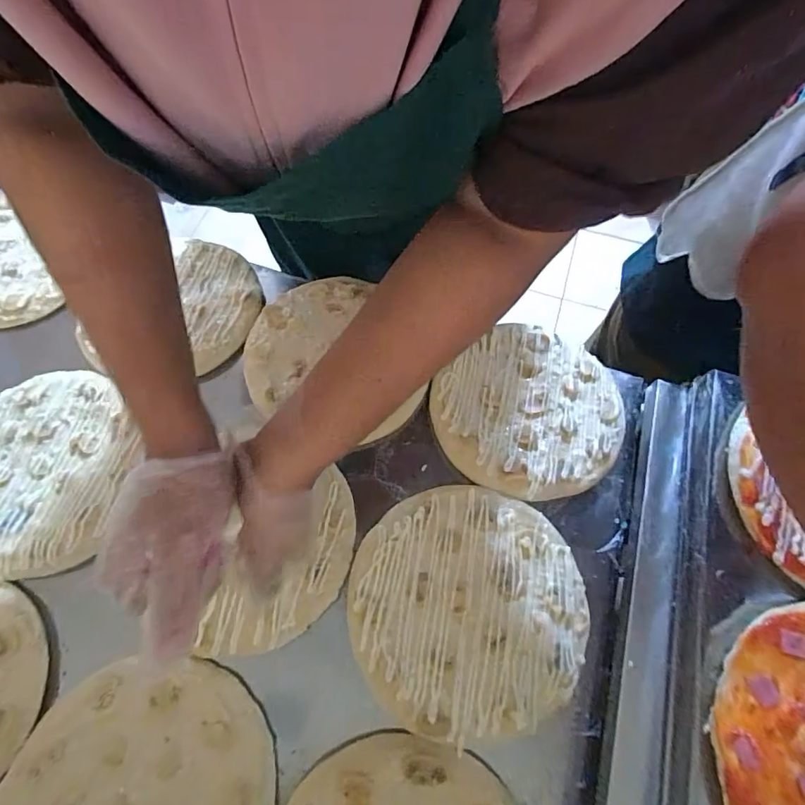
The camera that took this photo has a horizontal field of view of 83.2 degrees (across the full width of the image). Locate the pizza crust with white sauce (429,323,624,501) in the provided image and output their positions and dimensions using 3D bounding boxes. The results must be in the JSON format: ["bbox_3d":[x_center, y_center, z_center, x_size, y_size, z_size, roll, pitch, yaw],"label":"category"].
[{"bbox_3d":[0.131,0.006,0.473,0.189,0.014,0.184,1,67,-1],"label":"pizza crust with white sauce"}]

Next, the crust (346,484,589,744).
[{"bbox_3d":[0.056,0.174,0.397,0.199,0.011,0.193,-2,67,-2],"label":"crust"}]

